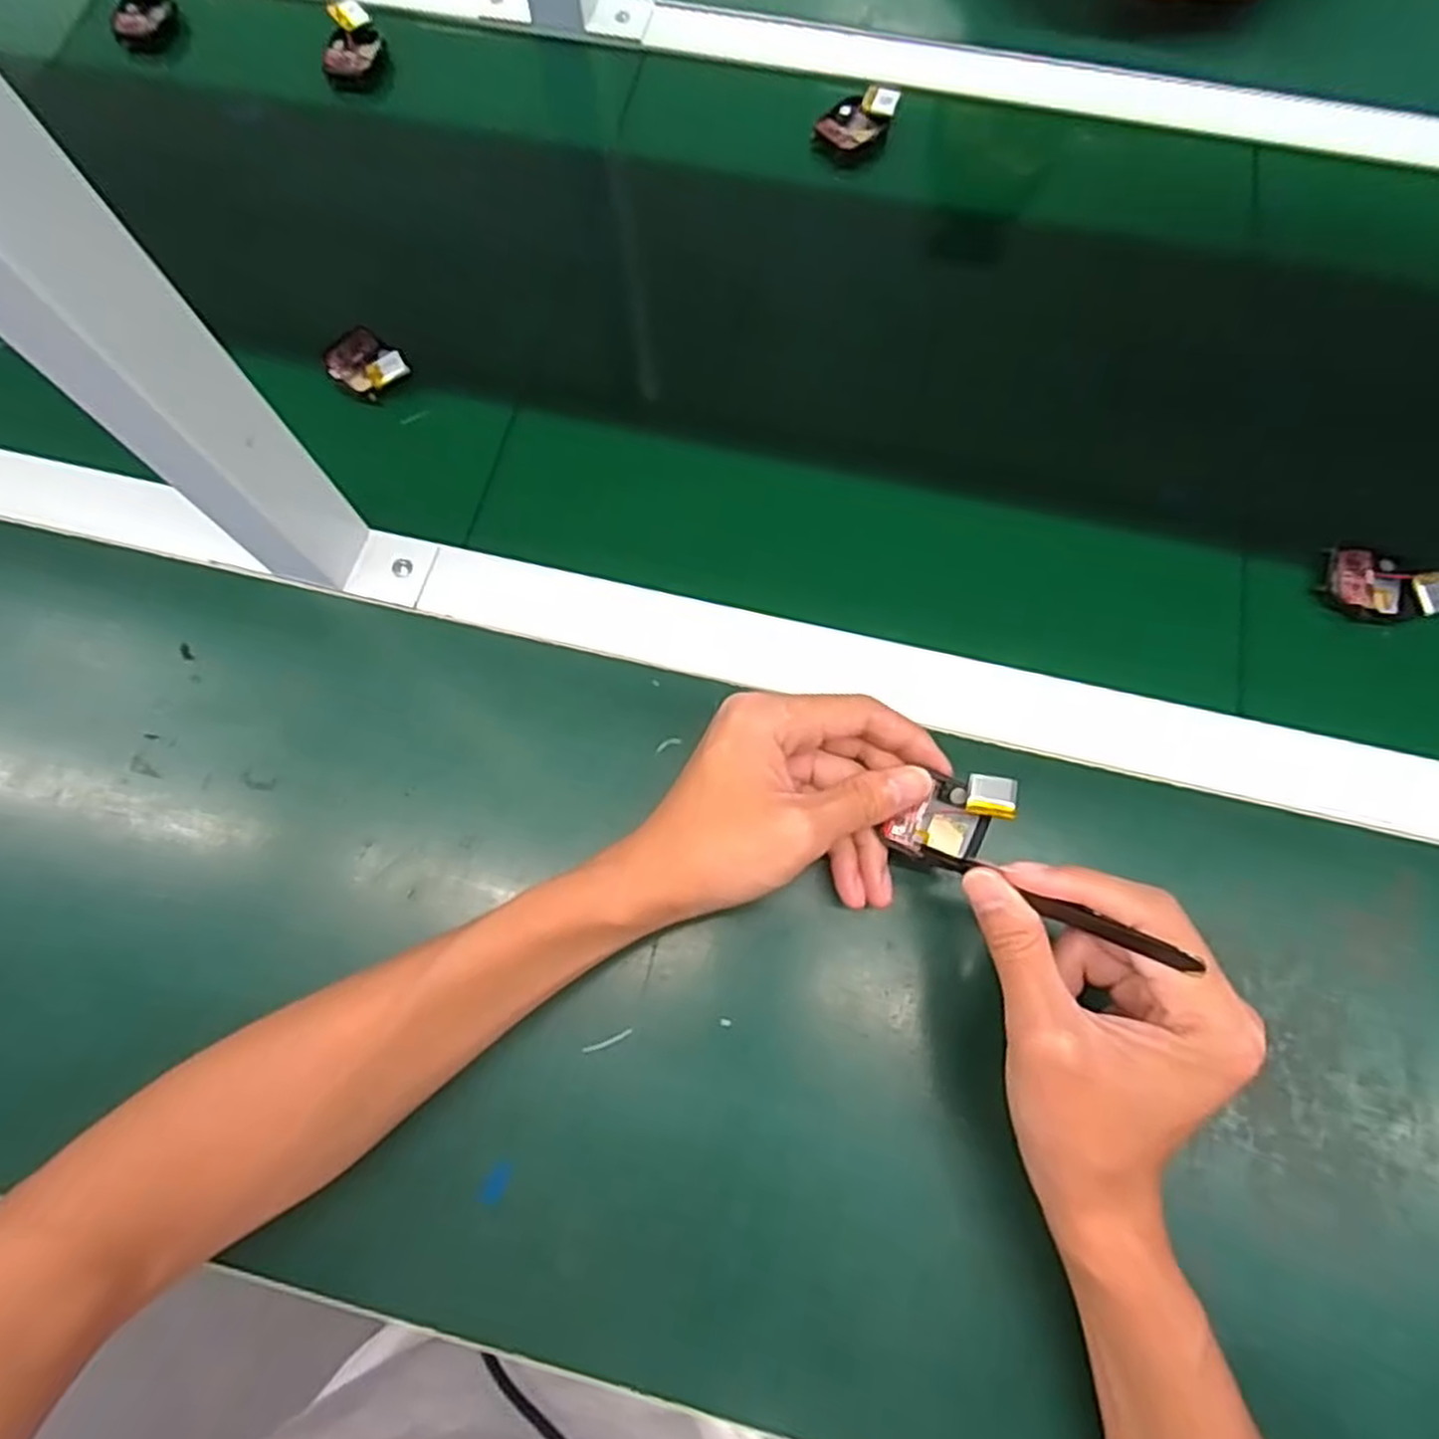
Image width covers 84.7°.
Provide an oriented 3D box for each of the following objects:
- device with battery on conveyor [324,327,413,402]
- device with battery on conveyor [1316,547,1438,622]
[{"bbox_3d":[-0.205,-0.205,0.459,0.048,0.017,0.036,42,77,13],"label":"device with battery on conveyor"},{"bbox_3d":[0.343,-0.067,0.404,0.060,0.010,0.036,11,73,4],"label":"device with battery on conveyor"}]

